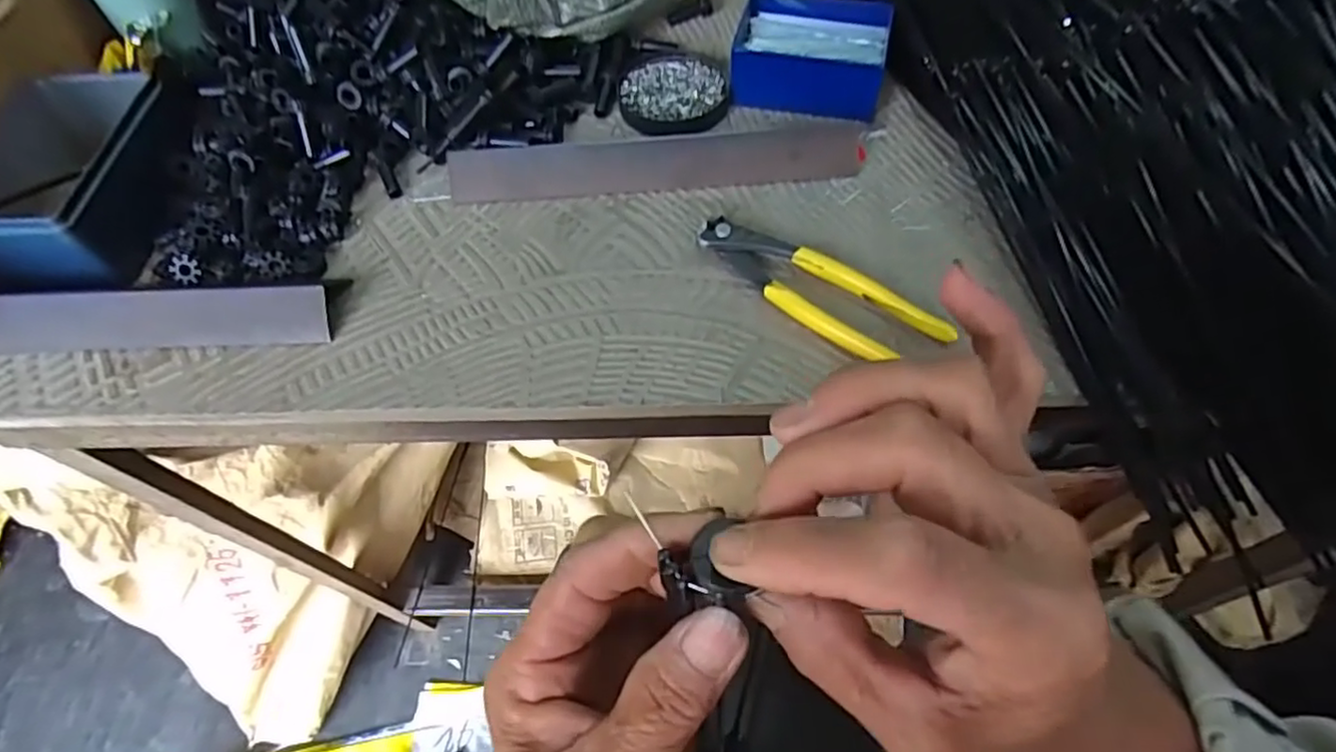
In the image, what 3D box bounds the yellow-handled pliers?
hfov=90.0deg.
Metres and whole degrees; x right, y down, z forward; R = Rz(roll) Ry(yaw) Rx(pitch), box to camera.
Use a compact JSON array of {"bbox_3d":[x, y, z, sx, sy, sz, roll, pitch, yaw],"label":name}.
[{"bbox_3d":[0.089,-0.053,0.407,0.158,0.016,0.046,35,68,22],"label":"yellow-handled pliers"}]

